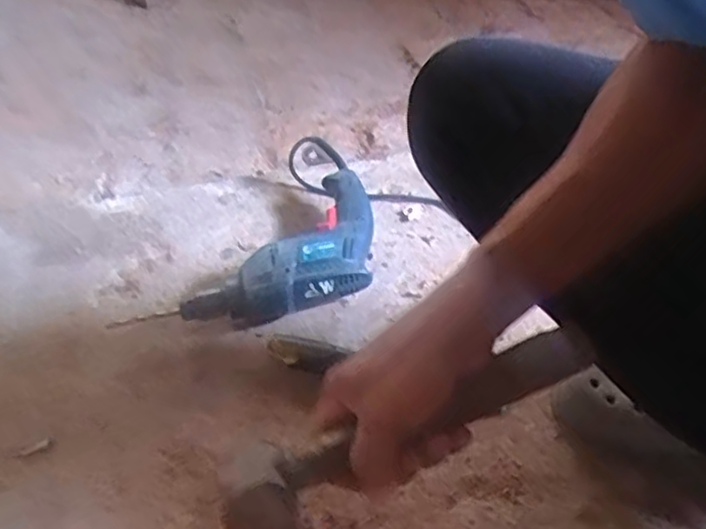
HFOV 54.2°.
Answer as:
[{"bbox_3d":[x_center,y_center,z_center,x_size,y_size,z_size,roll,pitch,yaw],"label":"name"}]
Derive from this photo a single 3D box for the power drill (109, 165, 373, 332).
[{"bbox_3d":[-0.118,-0.022,0.806,0.283,0.066,0.200,-4,44,-3],"label":"power drill"}]

